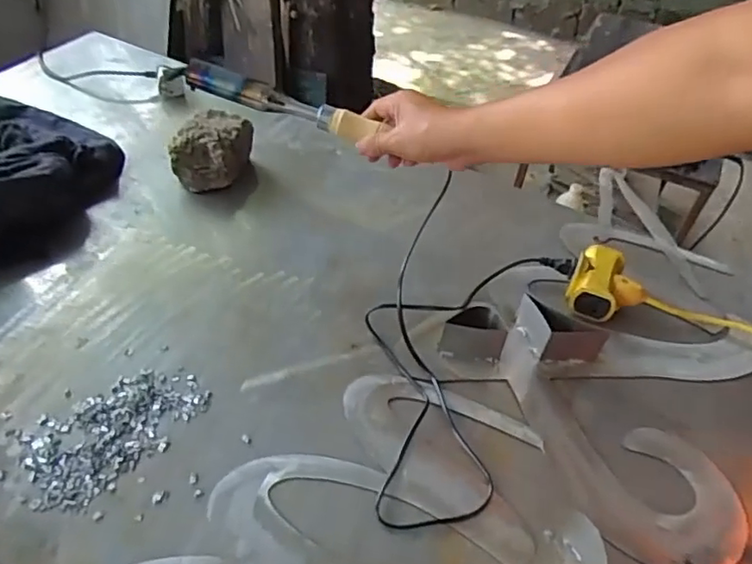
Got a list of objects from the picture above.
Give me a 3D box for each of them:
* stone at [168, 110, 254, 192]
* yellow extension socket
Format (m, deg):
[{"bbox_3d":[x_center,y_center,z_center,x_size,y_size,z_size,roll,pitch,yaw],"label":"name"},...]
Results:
[{"bbox_3d":[-0.218,-0.179,0.797,0.090,0.071,0.108,18,47,11],"label":"stone"},{"bbox_3d":[0.273,0.010,0.691,0.086,0.052,0.090,20,48,13],"label":"yellow extension socket"}]

